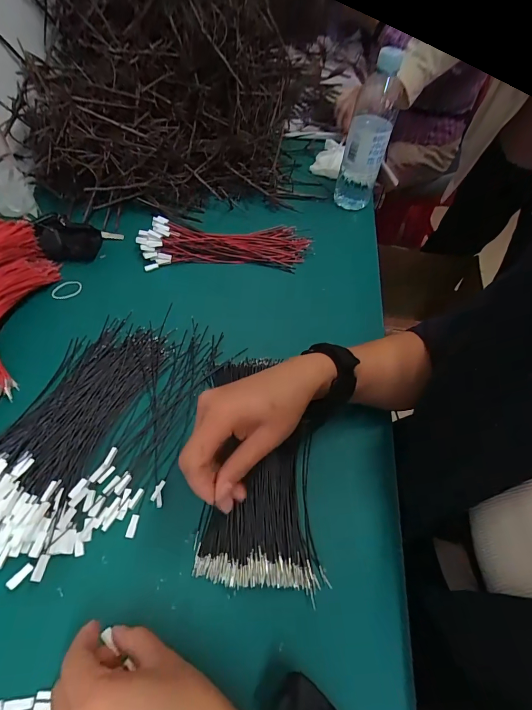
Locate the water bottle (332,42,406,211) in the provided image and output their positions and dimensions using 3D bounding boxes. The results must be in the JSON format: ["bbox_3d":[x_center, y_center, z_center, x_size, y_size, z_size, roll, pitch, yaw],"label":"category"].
[{"bbox_3d":[0.163,-0.345,0.580,0.063,0.203,0.069,17,55,8],"label":"water bottle"}]

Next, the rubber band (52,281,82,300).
[{"bbox_3d":[-0.274,-0.090,0.503,0.039,0.004,0.025,-21,75,-24],"label":"rubber band"}]

